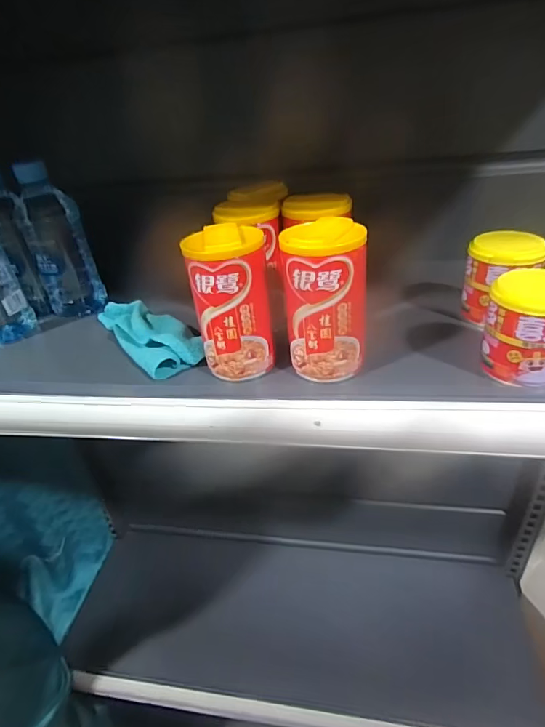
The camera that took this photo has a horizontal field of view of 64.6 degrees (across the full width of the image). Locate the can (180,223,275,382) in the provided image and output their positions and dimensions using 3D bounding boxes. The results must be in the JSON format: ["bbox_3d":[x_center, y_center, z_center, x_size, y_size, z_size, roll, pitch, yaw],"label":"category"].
[{"bbox_3d":[-0.034,-0.051,0.369,0.062,0.117,0.061,-10,34,-5],"label":"can"}]

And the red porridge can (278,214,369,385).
[{"bbox_3d":[0.043,-0.051,0.353,0.065,0.117,0.060,1,35,12],"label":"red porridge can"}]

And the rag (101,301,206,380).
[{"bbox_3d":[-0.130,-0.034,0.451,0.060,0.028,0.153,-28,39,-28],"label":"rag"}]

